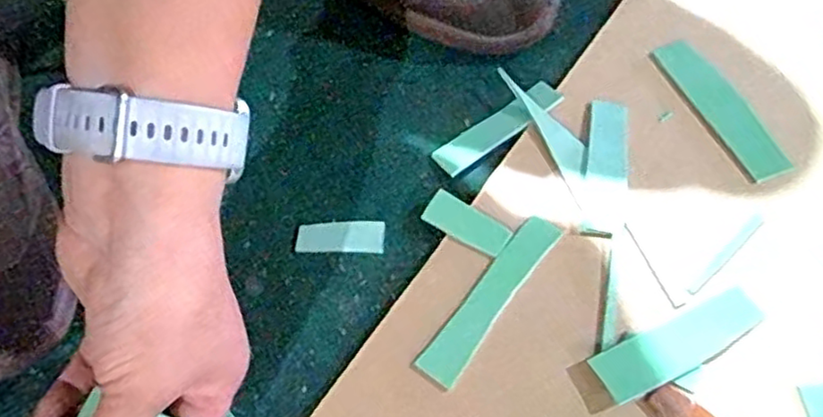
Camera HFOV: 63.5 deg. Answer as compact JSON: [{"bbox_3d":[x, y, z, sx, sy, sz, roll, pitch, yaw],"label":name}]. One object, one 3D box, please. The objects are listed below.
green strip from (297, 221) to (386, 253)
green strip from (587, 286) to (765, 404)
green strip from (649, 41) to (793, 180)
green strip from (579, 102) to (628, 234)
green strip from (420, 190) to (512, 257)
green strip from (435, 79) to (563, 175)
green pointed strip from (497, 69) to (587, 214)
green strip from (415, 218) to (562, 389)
[{"bbox_3d":[-0.040,0.016,0.376,0.048,0.004,0.019,0,68,3],"label":"green strip"},{"bbox_3d":[0.134,0.067,0.332,0.093,0.004,0.027,-20,56,-15],"label":"green strip"},{"bbox_3d":[0.189,-0.063,0.406,0.026,0.007,0.107,-21,61,-10],"label":"green strip"},{"bbox_3d":[0.112,-0.025,0.385,0.024,0.006,0.087,8,60,7],"label":"green strip"},{"bbox_3d":[0.030,0.009,0.370,0.048,0.007,0.020,31,65,19],"label":"green strip"},{"bbox_3d":[0.053,-0.050,0.406,0.086,0.004,0.022,-35,61,-10],"label":"green strip"},{"bbox_3d":[0.084,-0.047,0.397,0.019,0.007,0.099,-20,61,-9],"label":"green pointed strip"},{"bbox_3d":[0.041,0.046,0.349,0.021,0.005,0.105,32,66,19],"label":"green strip"}]

